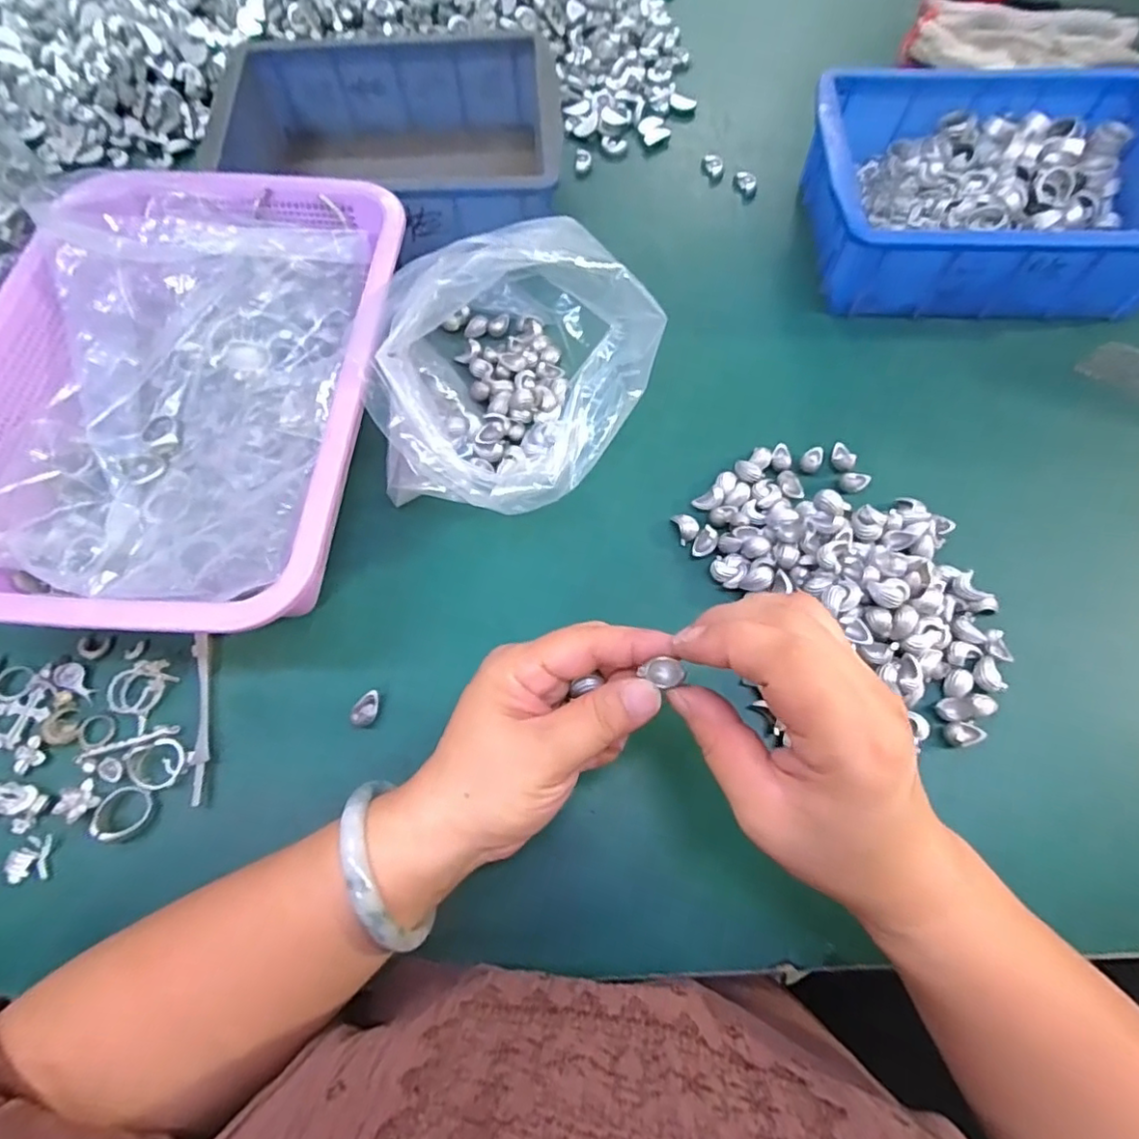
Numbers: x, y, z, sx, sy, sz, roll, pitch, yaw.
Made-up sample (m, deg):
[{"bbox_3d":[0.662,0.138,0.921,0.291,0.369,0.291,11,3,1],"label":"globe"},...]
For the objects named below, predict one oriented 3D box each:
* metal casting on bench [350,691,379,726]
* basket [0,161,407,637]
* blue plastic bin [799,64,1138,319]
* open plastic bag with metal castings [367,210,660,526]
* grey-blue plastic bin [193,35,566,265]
[{"bbox_3d":[-0.111,0.076,0.326,0.011,0.015,0.019,25,71,9],"label":"metal casting on bench"},{"bbox_3d":[-0.221,-0.104,0.358,0.219,0.079,0.294,5,69,2],"label":"basket"},{"bbox_3d":[0.299,-0.274,0.432,0.233,0.069,0.169,4,69,2],"label":"blue plastic bin"},{"bbox_3d":[-0.031,-0.130,0.354,0.156,0.115,0.195,2,69,1],"label":"open plastic bag with metal castings"},{"bbox_3d":[-0.132,-0.319,0.466,0.241,0.084,0.170,-2,69,-1],"label":"grey-blue plastic bin"}]

